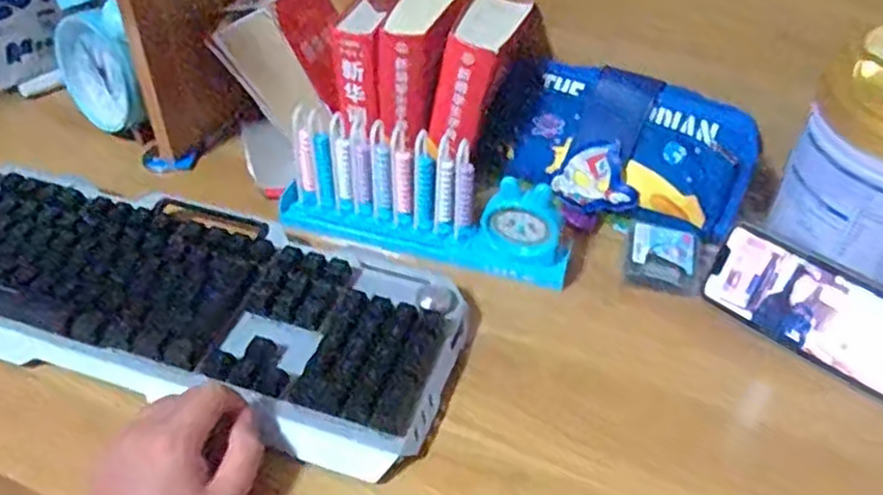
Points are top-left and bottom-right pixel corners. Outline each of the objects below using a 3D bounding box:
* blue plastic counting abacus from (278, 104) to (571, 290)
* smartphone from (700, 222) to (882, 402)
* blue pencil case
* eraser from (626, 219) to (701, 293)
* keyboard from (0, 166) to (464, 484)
[{"bbox_3d":[-0.013,-0.039,0.581,0.230,0.089,0.046,16,44,15],"label":"blue plastic counting abacus"},{"bbox_3d":[0.259,0.042,0.518,0.144,0.068,0.006,33,28,27],"label":"smartphone"},{"bbox_3d":[0.162,-0.079,0.620,0.184,0.112,0.048,20,6,23],"label":"blue pencil case"},{"bbox_3d":[0.173,0.006,0.578,0.050,0.016,0.062,12,43,11],"label":"eraser"},{"bbox_3d":[-0.202,0.032,0.531,0.423,0.033,0.154,14,44,12],"label":"keyboard"}]

